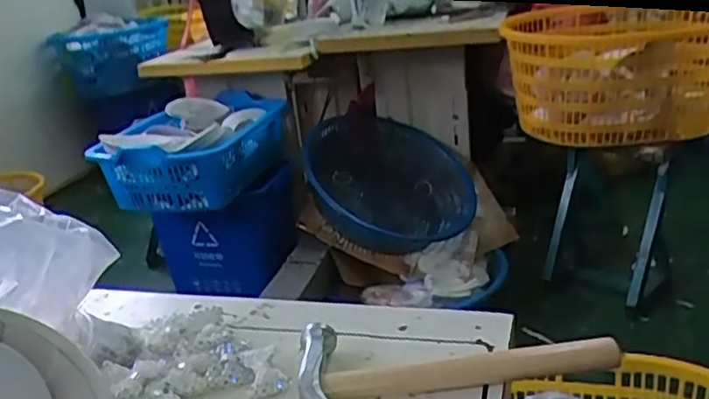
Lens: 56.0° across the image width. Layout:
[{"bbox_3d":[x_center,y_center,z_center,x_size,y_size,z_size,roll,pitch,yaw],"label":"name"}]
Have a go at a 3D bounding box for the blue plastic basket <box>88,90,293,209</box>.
[{"bbox_3d":[-0.421,-0.140,1.817,0.347,0.235,0.475,3,23,22],"label":"blue plastic basket"}]

